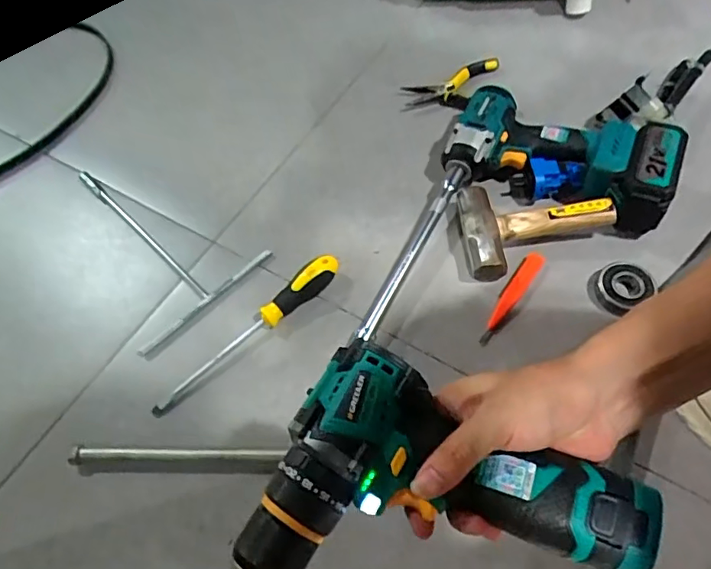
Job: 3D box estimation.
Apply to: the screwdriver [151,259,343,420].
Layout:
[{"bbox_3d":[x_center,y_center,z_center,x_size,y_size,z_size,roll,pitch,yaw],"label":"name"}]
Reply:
[{"bbox_3d":[-0.119,0.049,0.578,0.244,0.035,0.030,-37,63,-17],"label":"screwdriver"}]

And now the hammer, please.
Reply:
[{"bbox_3d":[0.205,-0.065,0.617,0.172,0.044,0.118,-3,60,3],"label":"hammer"}]

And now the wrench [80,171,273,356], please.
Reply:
[{"bbox_3d":[-0.266,-0.064,0.671,0.180,0.013,0.289,-41,64,-19],"label":"wrench"}]

